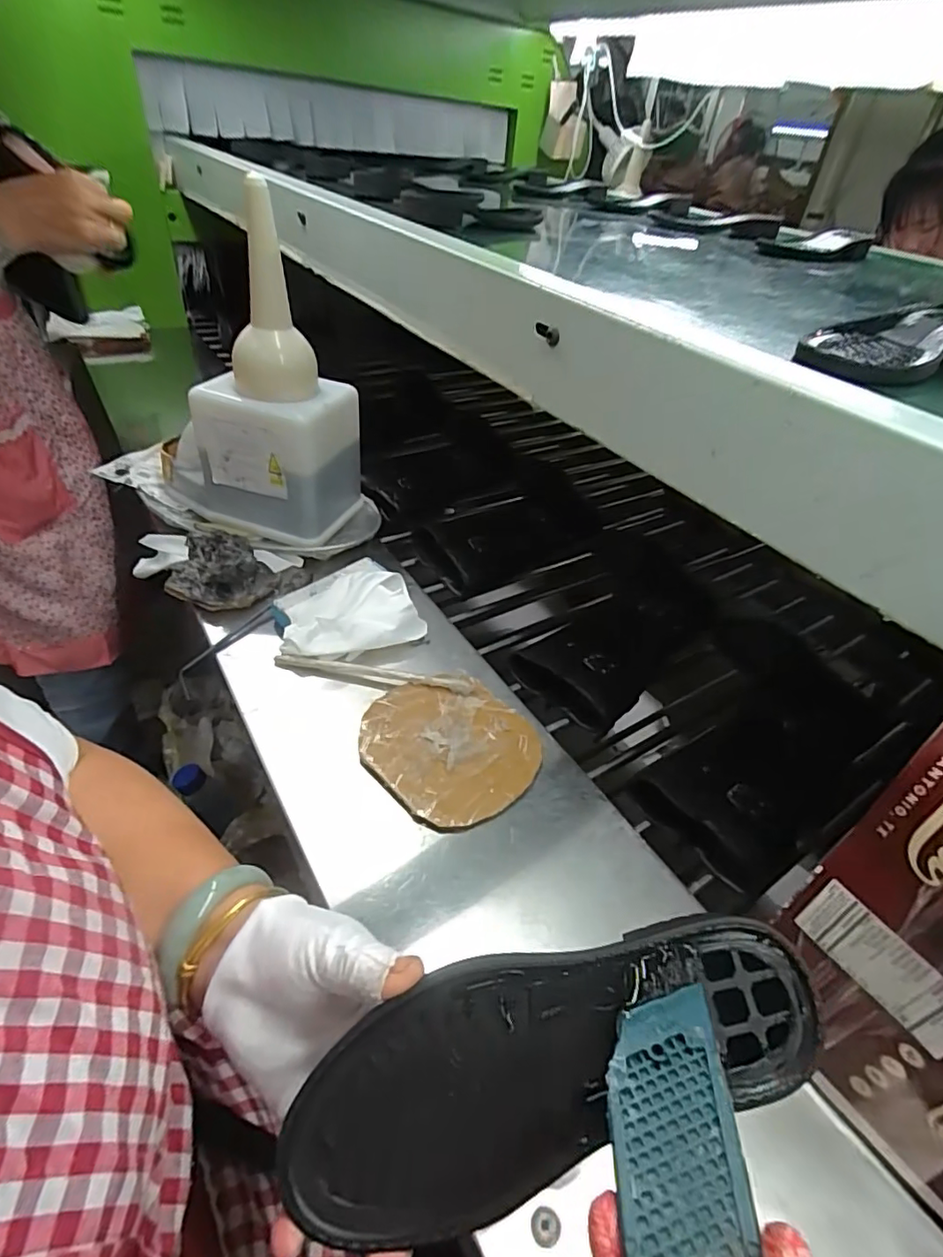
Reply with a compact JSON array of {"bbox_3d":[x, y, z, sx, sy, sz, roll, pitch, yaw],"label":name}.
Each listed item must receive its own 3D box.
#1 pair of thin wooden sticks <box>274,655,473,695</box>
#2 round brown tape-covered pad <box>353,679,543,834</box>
[{"bbox_3d":[-0.098,0.044,0.563,0.195,0.015,0.018,8,42,1],"label":"pair of thin wooden sticks"},{"bbox_3d":[-0.020,0.105,0.516,0.152,0.018,0.142,4,42,-4],"label":"round brown tape-covered pad"}]

